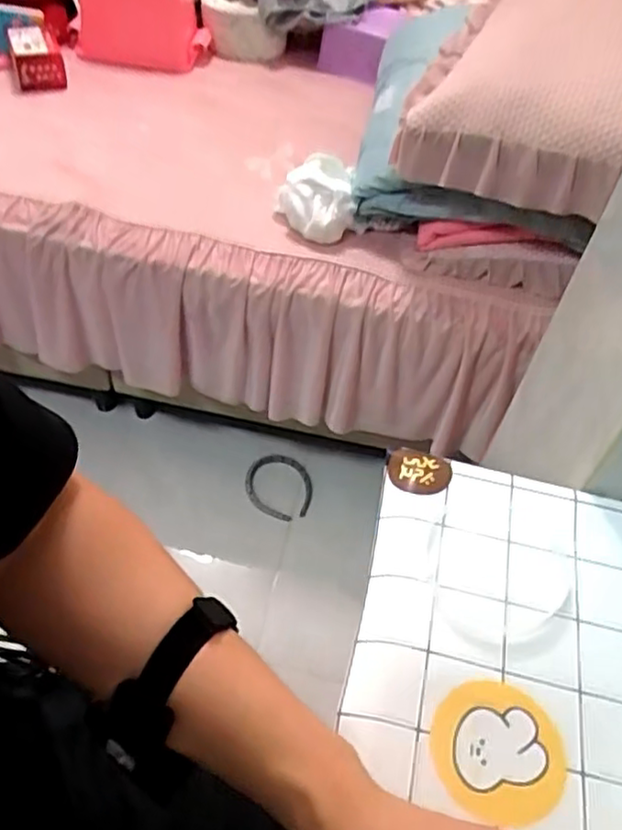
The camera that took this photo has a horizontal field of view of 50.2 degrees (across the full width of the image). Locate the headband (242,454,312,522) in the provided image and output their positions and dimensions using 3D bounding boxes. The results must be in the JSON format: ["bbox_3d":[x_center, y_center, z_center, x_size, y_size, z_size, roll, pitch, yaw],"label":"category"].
[{"bbox_3d":[-0.065,0.140,1.331,0.132,0.026,0.145,4,48,-6],"label":"headband"}]

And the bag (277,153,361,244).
[{"bbox_3d":[0.013,-0.354,1.064,0.123,0.087,0.145,0,48,-8],"label":"bag"}]

